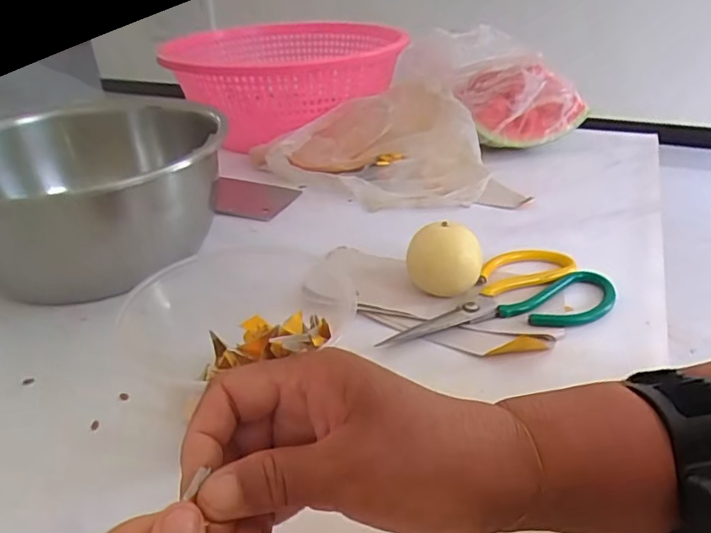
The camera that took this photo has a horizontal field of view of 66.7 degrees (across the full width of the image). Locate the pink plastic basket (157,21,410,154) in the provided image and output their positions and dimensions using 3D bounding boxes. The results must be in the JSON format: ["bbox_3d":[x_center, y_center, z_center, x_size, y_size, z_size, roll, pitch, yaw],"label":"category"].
[{"bbox_3d":[-0.099,-0.245,0.744,0.300,0.147,0.255,-4,32,-2],"label":"pink plastic basket"}]

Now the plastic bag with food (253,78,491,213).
[{"bbox_3d":[0.011,-0.137,0.614,0.258,0.100,0.115,2,32,7],"label":"plastic bag with food"}]

